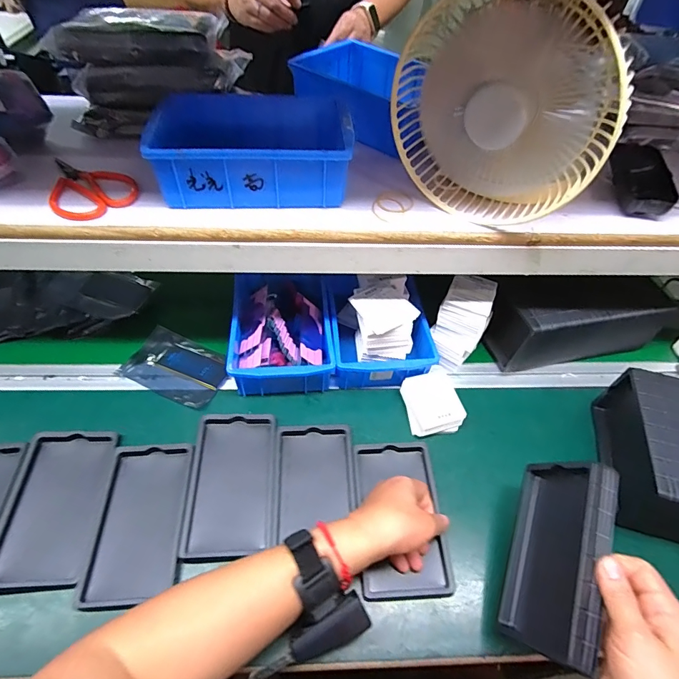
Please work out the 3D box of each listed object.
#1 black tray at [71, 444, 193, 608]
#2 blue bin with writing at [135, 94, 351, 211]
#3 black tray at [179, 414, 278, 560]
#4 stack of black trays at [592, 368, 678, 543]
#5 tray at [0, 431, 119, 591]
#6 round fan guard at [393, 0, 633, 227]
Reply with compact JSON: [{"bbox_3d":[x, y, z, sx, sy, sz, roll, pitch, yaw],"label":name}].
[{"bbox_3d":[-0.211,0.190,0.437,0.092,0.009,0.155,-2,51,-5],"label":"black tray"},{"bbox_3d":[-0.095,-0.207,0.440,0.189,0.065,0.141,-5,51,-7],"label":"blue bin with writing"},{"bbox_3d":[-0.120,0.158,0.467,0.095,0.010,0.155,-2,51,-5],"label":"black tray"},{"bbox_3d":[0.379,0.136,0.468,0.113,0.095,0.171,13,51,7],"label":"stack of black trays"},{"bbox_3d":[-0.306,0.176,0.441,0.093,0.014,0.160,-1,51,-4],"label":"tray"},{"bbox_3d":[0.147,-0.205,0.378,0.193,0.180,0.062,22,53,14],"label":"round fan guard"}]

